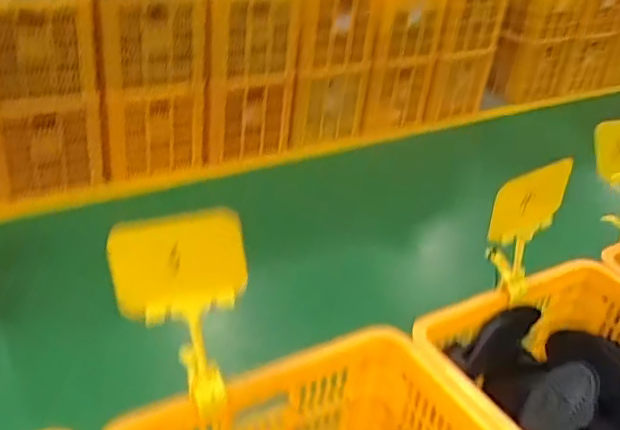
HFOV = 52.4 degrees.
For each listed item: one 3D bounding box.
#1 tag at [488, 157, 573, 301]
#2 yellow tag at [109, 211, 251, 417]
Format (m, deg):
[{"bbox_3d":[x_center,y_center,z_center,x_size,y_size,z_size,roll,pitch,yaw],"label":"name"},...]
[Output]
[{"bbox_3d":[0.290,0.025,0.895,0.109,0.238,0.029,-3,42,-17],"label":"tag"},{"bbox_3d":[-0.136,0.112,0.706,0.142,0.236,0.032,-8,20,-2],"label":"yellow tag"}]

